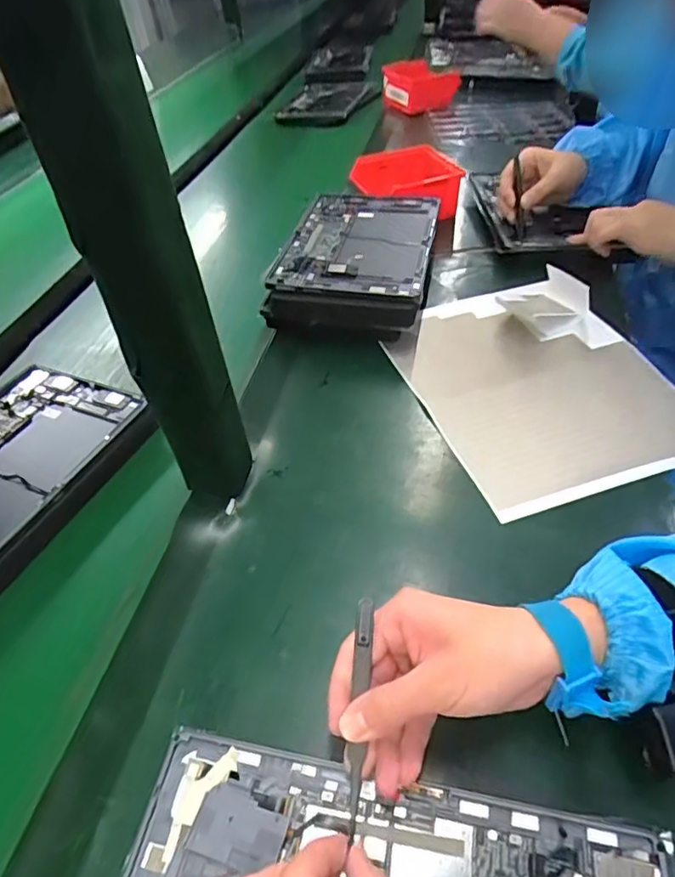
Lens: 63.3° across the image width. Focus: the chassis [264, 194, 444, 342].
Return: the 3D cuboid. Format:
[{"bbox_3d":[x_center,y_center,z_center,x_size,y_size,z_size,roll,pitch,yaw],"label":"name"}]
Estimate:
[{"bbox_3d":[0.028,-0.212,0.662,0.168,0.065,0.264,5,46,12],"label":"chassis"}]

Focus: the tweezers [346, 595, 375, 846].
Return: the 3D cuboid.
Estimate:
[{"bbox_3d":[0.011,0.142,0.288,0.009,0.009,0.113,2,64,5],"label":"tweezers"}]

